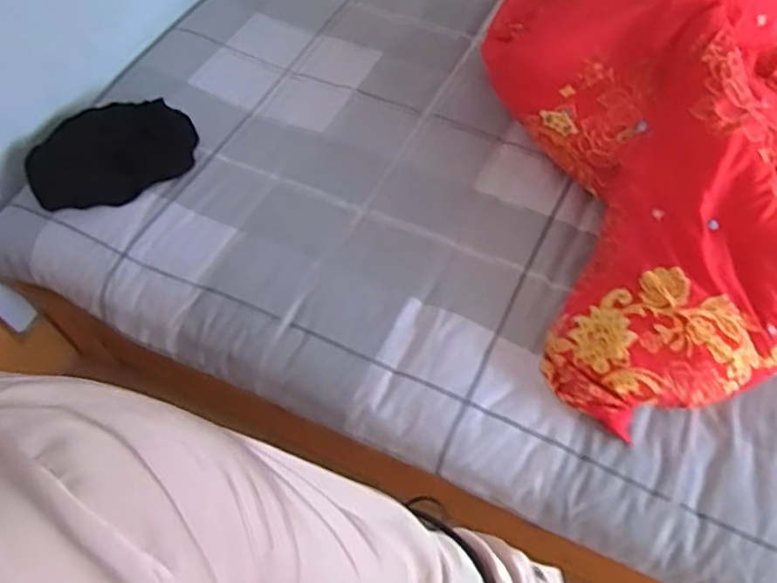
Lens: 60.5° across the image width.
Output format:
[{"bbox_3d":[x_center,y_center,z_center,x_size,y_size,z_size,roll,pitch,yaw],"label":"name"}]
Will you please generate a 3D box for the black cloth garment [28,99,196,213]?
[{"bbox_3d":[-0.514,-0.261,1.235,0.296,0.069,0.182,-31,63,-16],"label":"black cloth garment"}]

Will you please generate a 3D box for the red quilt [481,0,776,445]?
[{"bbox_3d":[0.560,-0.443,1.265,0.781,0.246,1.431,21,62,14],"label":"red quilt"}]

